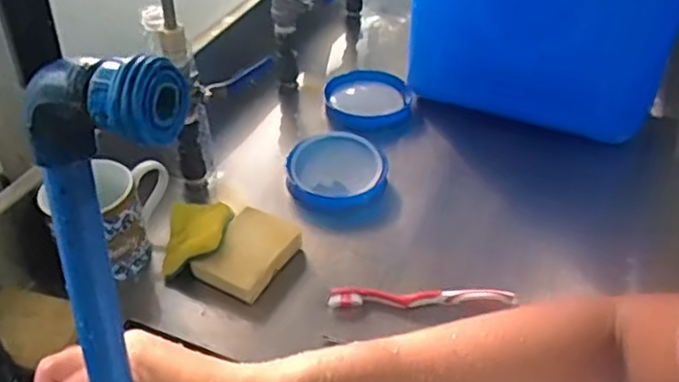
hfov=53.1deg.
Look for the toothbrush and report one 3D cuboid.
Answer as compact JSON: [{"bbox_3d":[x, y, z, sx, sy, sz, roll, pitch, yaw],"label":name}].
[{"bbox_3d":[0.083,0.103,0.684,0.184,0.016,0.030,-1,40,-1],"label":"toothbrush"}]

